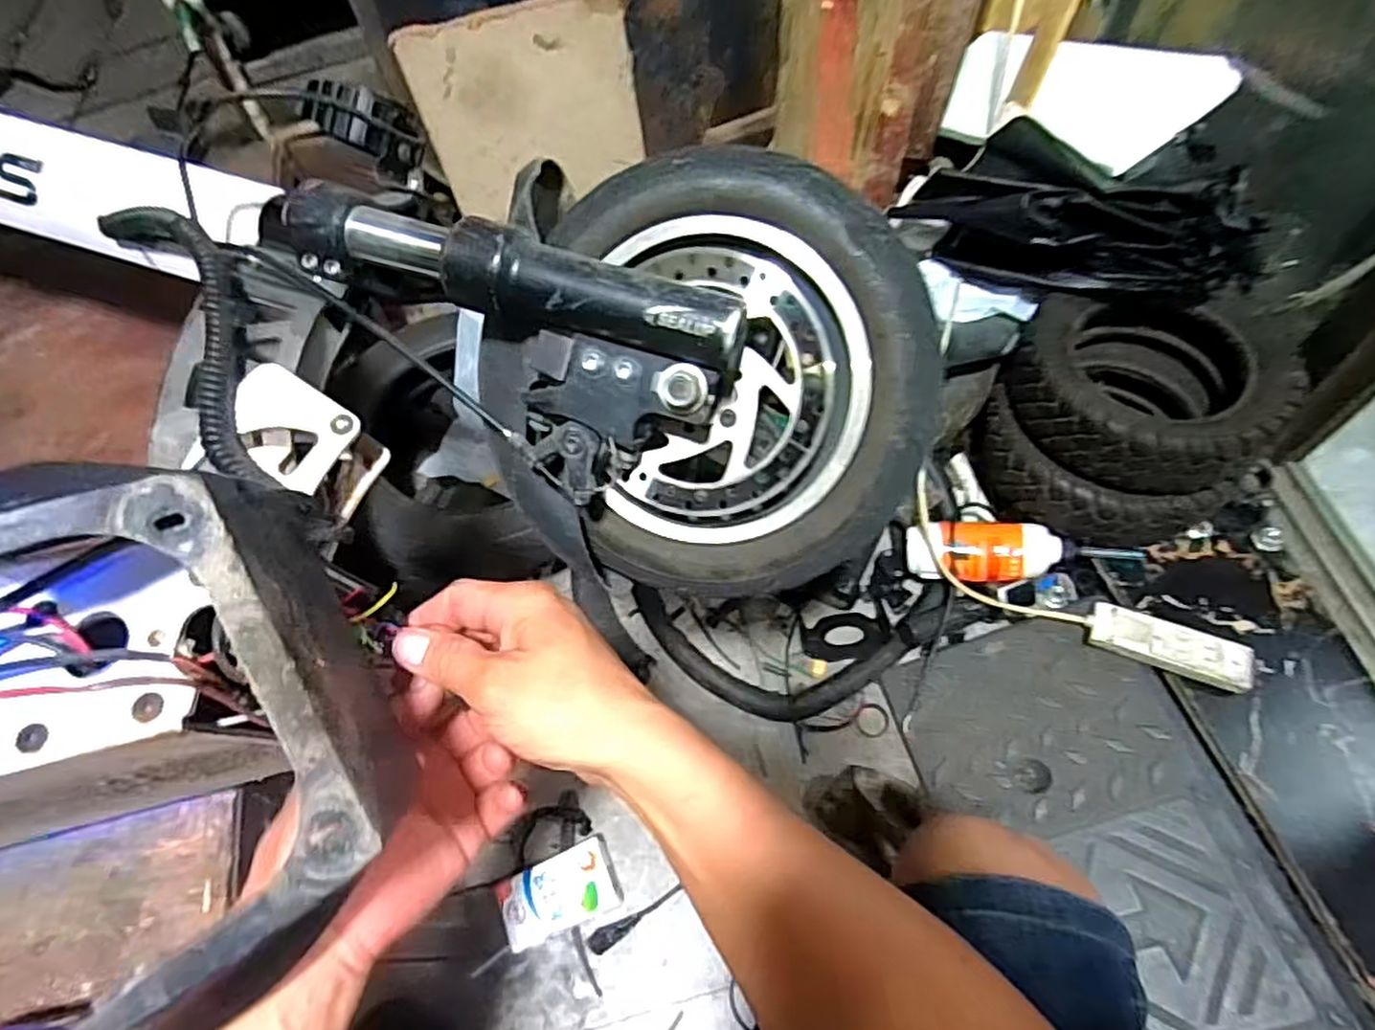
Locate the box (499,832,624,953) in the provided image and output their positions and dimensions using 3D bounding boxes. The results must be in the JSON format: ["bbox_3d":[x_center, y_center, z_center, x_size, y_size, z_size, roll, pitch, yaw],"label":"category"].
[{"bbox_3d":[-0.122,0.374,0.708,0.113,0.041,0.066,-21,60,-8],"label":"box"}]

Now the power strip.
[{"bbox_3d":[0.487,0.135,0.724,0.148,0.033,0.047,20,62,16],"label":"power strip"}]

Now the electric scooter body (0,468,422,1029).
[{"bbox_3d":[-0.436,0.164,0.267,0.634,0.171,0.176,-19,59,-1],"label":"electric scooter body"}]

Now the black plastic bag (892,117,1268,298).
[{"bbox_3d":[0.413,-0.295,0.742,0.331,0.120,0.142,25,64,18],"label":"black plastic bag"}]

